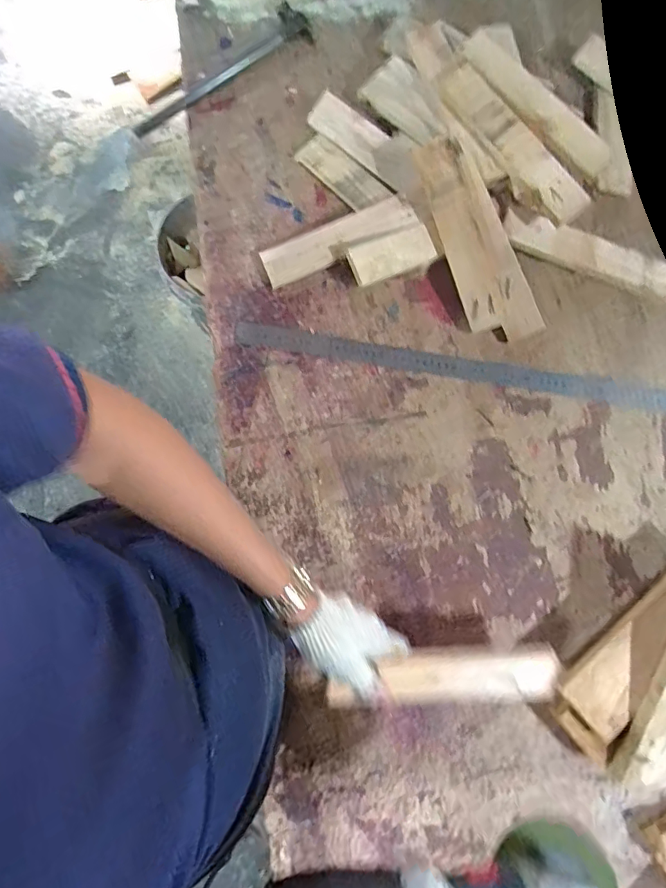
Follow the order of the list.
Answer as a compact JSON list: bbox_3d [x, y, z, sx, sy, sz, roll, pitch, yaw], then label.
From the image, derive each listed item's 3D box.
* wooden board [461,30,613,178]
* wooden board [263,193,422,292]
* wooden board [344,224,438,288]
[{"bbox_3d":[0.253,-0.417,0.608,0.222,0.040,0.032,37,80,-8],"label":"wooden board"},{"bbox_3d":[0.006,-0.268,0.651,0.204,0.011,0.049,-21,99,5],"label":"wooden board"},{"bbox_3d":[0.077,-0.246,0.641,0.110,0.009,0.049,-23,99,-8],"label":"wooden board"}]

